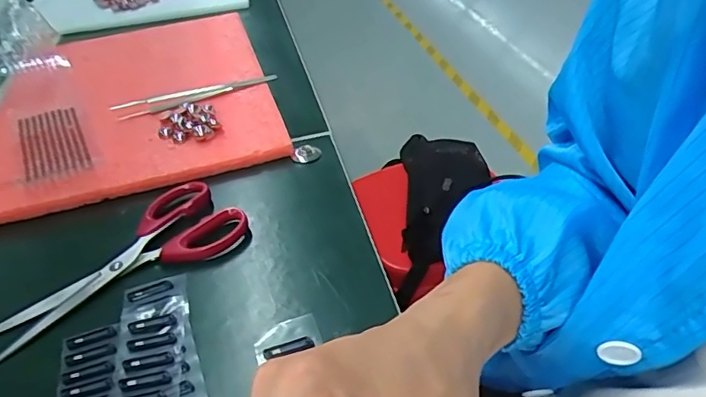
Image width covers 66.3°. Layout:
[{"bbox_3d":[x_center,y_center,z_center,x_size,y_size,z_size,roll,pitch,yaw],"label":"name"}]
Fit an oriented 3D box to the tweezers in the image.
[{"bbox_3d":[-0.146,-0.099,0.510,0.152,0.013,0.024,-19,41,-15],"label":"tweezers"}]

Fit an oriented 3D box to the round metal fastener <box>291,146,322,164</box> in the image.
[{"bbox_3d":[-0.038,-0.037,0.443,0.023,0.007,0.015,-16,40,-12],"label":"round metal fastener"}]

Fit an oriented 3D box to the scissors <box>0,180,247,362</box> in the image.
[{"bbox_3d":[-0.157,0.041,0.355,0.169,0.010,0.076,-31,45,-27],"label":"scissors"}]

